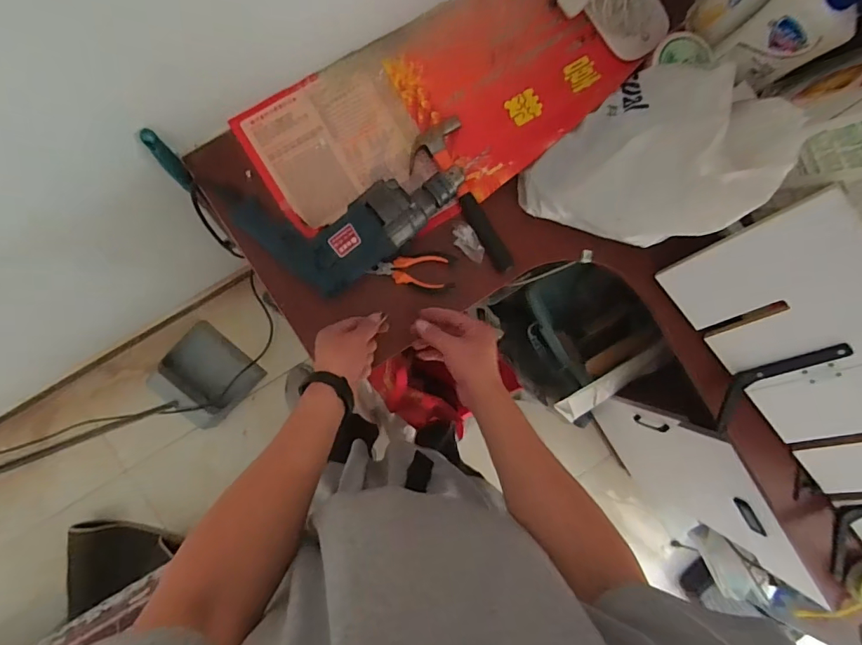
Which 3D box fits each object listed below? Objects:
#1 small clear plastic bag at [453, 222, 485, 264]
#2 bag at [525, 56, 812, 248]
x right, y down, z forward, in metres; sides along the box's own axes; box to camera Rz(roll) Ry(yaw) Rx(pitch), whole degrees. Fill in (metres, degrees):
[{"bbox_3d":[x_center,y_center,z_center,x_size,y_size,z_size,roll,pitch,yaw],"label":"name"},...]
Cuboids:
[{"bbox_3d":[0.056,-0.119,0.682,0.062,0.013,0.034,41,86,-4],"label":"small clear plastic bag"},{"bbox_3d":[0.312,-0.225,0.587,0.310,0.205,0.210,-41,94,-5],"label":"bag"}]

